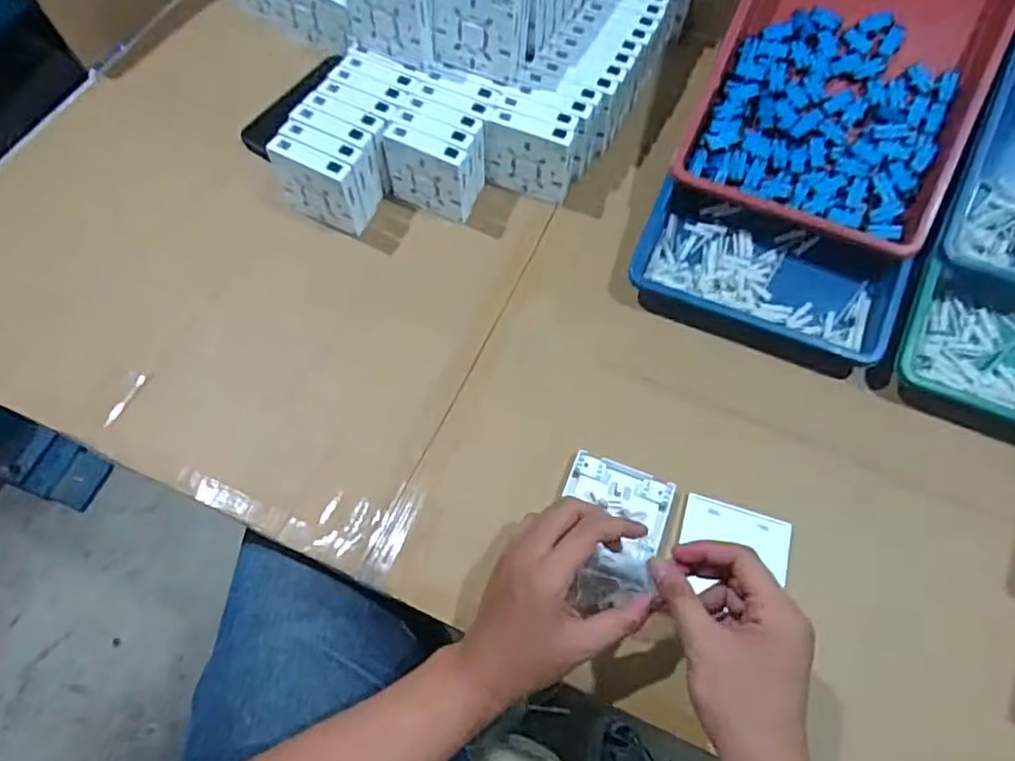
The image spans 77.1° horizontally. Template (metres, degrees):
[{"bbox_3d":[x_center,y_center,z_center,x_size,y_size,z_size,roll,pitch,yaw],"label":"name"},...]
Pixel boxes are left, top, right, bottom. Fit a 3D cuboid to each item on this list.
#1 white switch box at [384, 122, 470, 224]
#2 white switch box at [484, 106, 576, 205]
[{"bbox_3d":[-0.080,-0.211,0.647,0.089,0.084,0.027,27,67,12],"label":"white switch box"},{"bbox_3d":[0.022,-0.228,0.659,0.091,0.085,0.024,19,65,9],"label":"white switch box"}]

